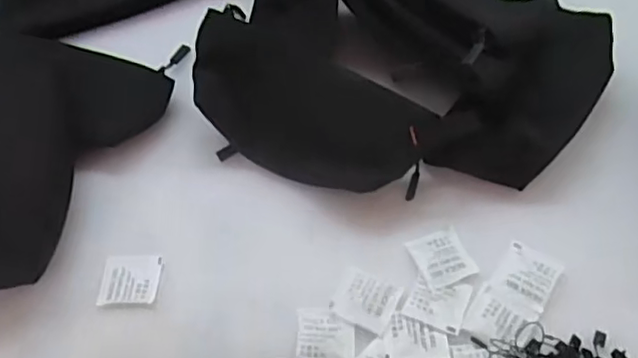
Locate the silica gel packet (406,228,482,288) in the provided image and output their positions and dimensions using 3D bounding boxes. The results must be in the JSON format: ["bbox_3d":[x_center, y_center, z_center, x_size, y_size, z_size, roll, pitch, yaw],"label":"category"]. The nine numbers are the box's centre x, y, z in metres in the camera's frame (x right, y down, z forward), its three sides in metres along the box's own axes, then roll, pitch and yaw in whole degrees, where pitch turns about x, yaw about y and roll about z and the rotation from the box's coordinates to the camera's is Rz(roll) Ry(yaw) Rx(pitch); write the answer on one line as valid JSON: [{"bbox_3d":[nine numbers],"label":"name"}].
[{"bbox_3d":[0.088,0.055,0.455,0.039,0.004,0.040,-19,59,-9],"label":"silica gel packet"}]

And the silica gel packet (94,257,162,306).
[{"bbox_3d":[-0.132,0.070,0.451,0.039,0.005,0.037,-3,58,1],"label":"silica gel packet"}]

